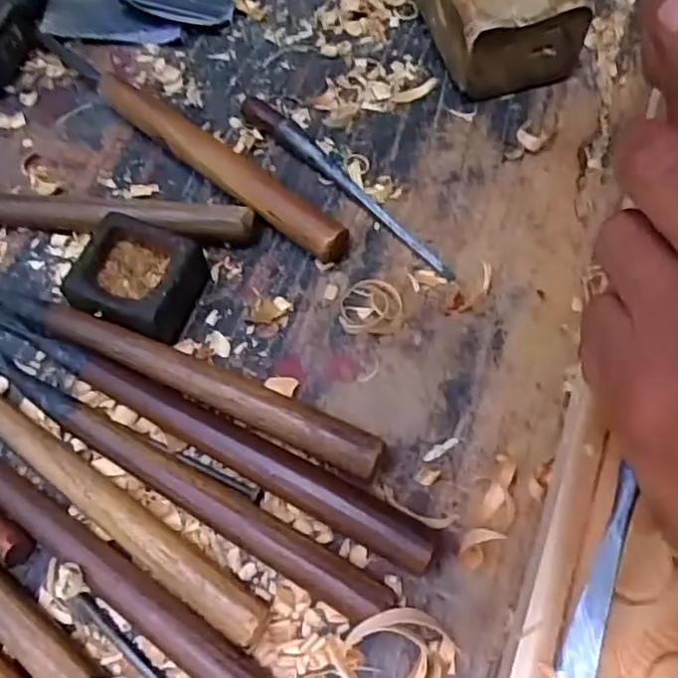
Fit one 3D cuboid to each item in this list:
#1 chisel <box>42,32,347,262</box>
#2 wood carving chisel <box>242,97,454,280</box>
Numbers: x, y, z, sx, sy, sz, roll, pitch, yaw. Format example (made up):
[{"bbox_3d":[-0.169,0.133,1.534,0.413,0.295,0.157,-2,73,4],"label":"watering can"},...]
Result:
[{"bbox_3d":[-0.083,-0.102,0.345,0.215,0.019,0.016,37,71,18],"label":"chisel"},{"bbox_3d":[0.003,-0.078,0.335,0.010,0.011,0.143,-42,70,-16],"label":"wood carving chisel"}]

